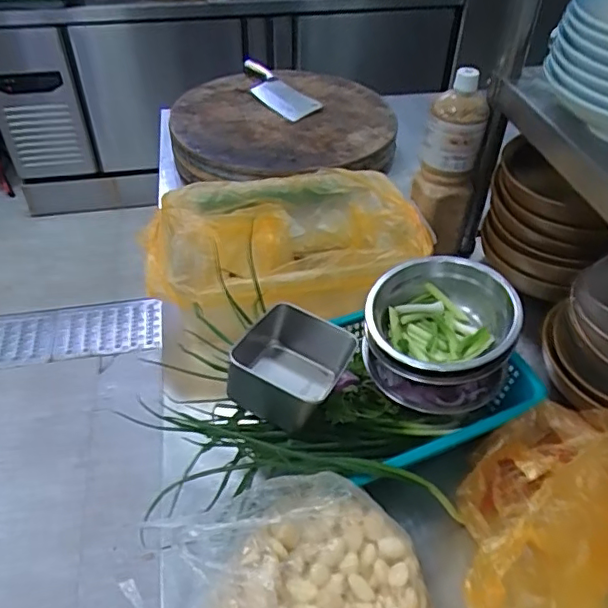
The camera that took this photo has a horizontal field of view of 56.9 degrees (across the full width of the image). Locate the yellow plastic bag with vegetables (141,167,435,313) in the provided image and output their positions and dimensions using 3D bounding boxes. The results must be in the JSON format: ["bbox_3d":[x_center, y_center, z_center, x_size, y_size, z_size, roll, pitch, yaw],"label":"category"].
[{"bbox_3d":[-0.028,-0.094,0.835,0.397,0.097,0.265,-7,44,-8],"label":"yellow plastic bag with vegetables"}]

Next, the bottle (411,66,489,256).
[{"bbox_3d":[0.216,-0.206,0.860,0.073,0.266,0.093,-22,48,-22],"label":"bottle"}]

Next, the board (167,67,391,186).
[{"bbox_3d":[-0.034,-0.366,1.149,0.441,0.069,0.433,0,44,0],"label":"board"}]

